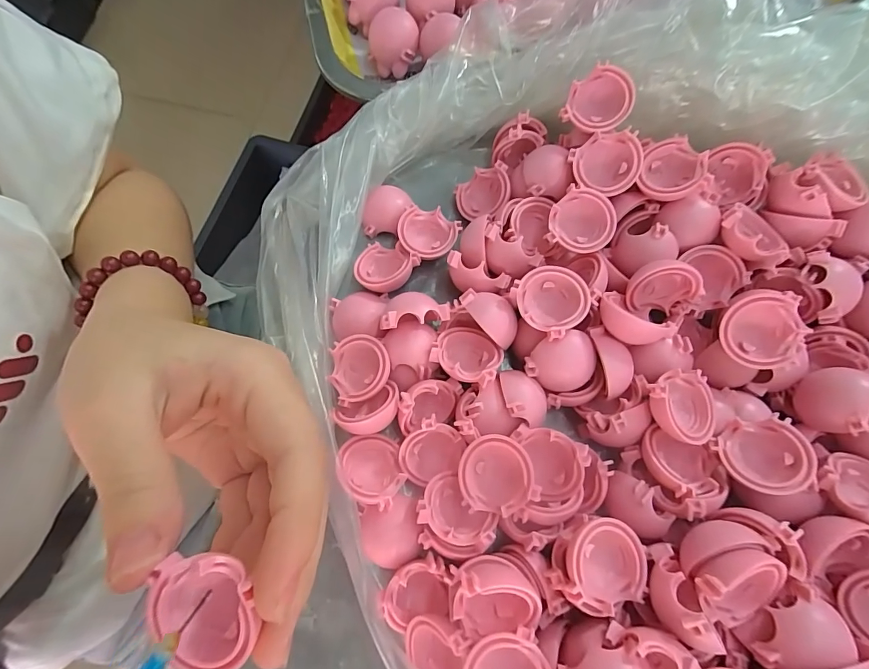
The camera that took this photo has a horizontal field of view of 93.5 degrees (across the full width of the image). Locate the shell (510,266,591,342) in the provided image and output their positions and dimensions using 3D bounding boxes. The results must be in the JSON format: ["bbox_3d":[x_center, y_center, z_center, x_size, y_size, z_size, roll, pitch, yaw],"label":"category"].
[{"bbox_3d":[0.051,-0.015,0.176,0.029,0.013,0.029,0,74,0],"label":"shell"}]

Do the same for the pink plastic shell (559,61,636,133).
[{"bbox_3d":[0.077,-0.108,0.192,0.029,0.010,0.029,26,94,17],"label":"pink plastic shell"}]

